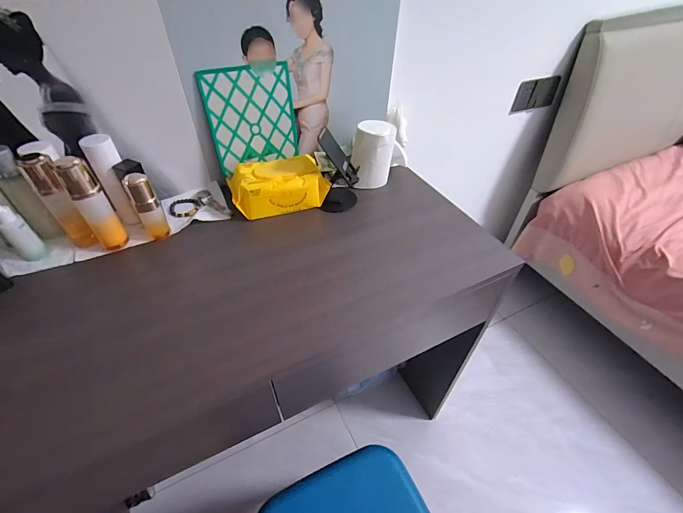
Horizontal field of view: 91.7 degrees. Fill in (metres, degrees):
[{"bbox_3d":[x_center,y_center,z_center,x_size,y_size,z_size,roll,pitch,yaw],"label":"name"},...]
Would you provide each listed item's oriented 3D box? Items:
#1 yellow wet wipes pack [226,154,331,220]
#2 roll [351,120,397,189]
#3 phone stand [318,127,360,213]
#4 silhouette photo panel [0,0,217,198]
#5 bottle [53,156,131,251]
[{"bbox_3d":[-0.126,-0.144,0.674,0.190,0.067,0.110,-16,48,-17],"label":"yellow wet wipes pack"},{"bbox_3d":[0.068,-0.212,0.711,0.082,0.127,0.073,9,45,7],"label":"roll"},{"bbox_3d":[-0.004,-0.170,0.668,0.077,0.141,0.082,3,45,1],"label":"phone stand"},{"bbox_3d":[-0.479,-0.211,0.540,0.447,0.315,0.027,-20,49,-21],"label":"silhouette photo panel"},{"bbox_3d":[-0.398,-0.081,0.536,0.042,0.153,0.035,-33,55,-30],"label":"bottle"}]

